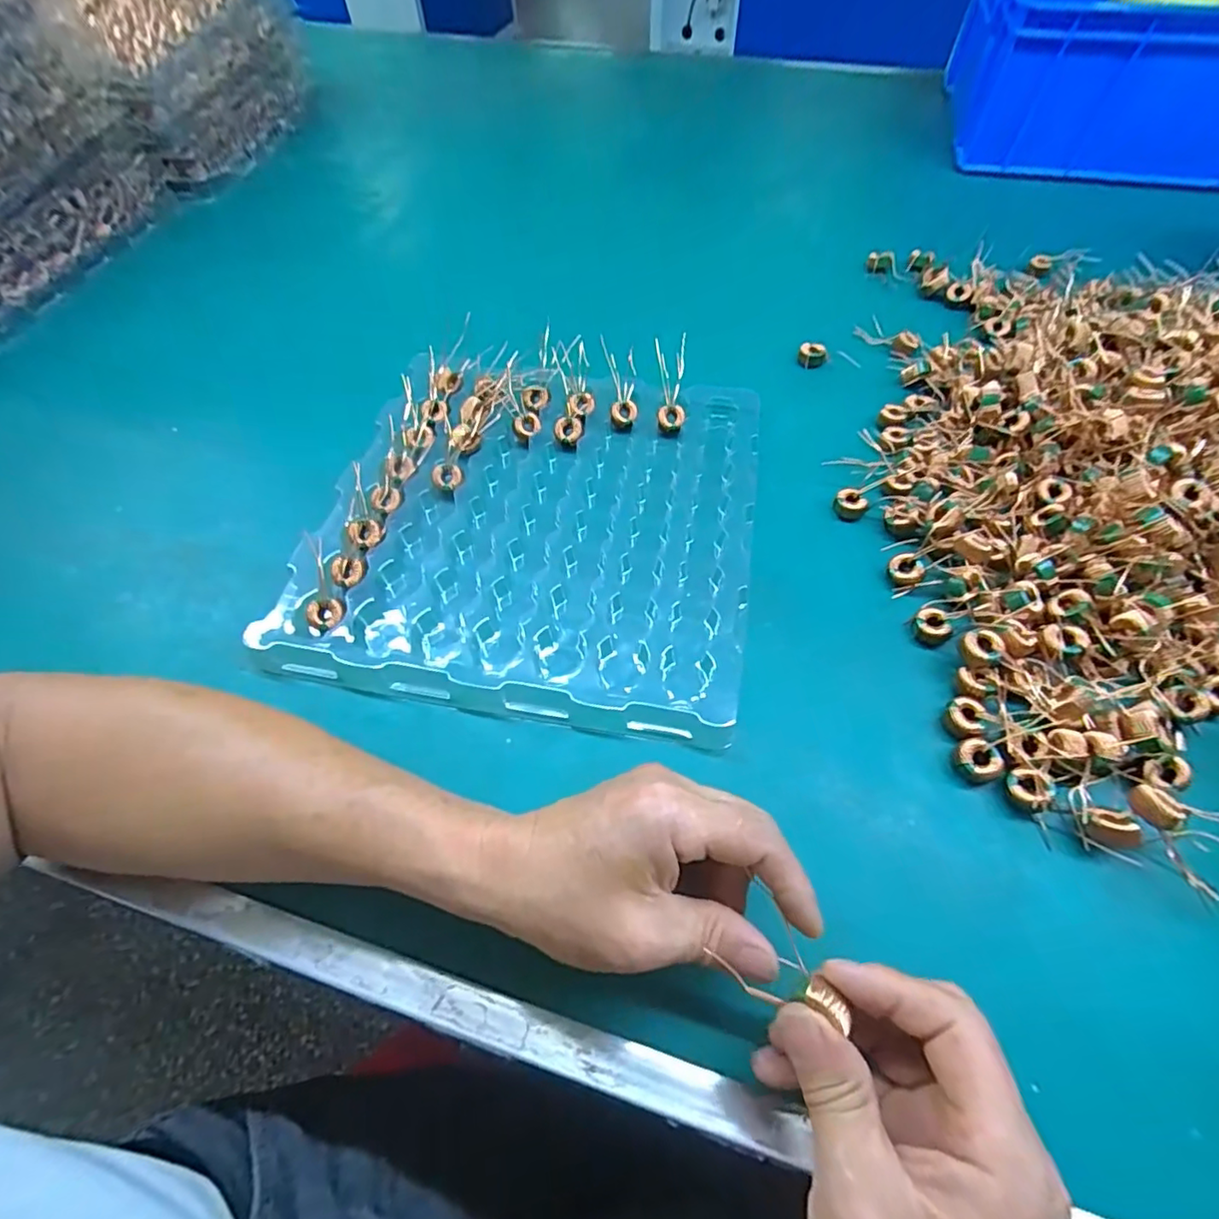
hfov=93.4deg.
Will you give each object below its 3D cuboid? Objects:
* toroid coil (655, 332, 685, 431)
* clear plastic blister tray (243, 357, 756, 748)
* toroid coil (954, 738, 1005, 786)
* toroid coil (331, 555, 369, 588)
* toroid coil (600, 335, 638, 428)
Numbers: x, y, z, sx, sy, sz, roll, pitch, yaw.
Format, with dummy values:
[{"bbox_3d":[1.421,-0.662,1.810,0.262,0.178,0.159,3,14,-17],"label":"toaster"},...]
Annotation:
[{"bbox_3d":[0.048,-0.175,0.449,0.022,0.007,0.071,-3,86,-2],"label":"toroid coil"},{"bbox_3d":[-0.049,-0.066,0.398,0.286,0.022,0.283,9,60,5],"label":"clear plastic blister tray"},{"bbox_3d":[0.195,0.081,0.304,0.018,0.014,0.022,-24,63,-14],"label":"toroid coil"},{"bbox_3d":[-0.165,-0.024,0.366,0.022,0.007,0.020,-8,89,-1],"label":"toroid coil"},{"bbox_3d":[0.006,-0.183,0.454,0.021,0.016,0.077,-12,80,-7],"label":"toroid coil"}]

